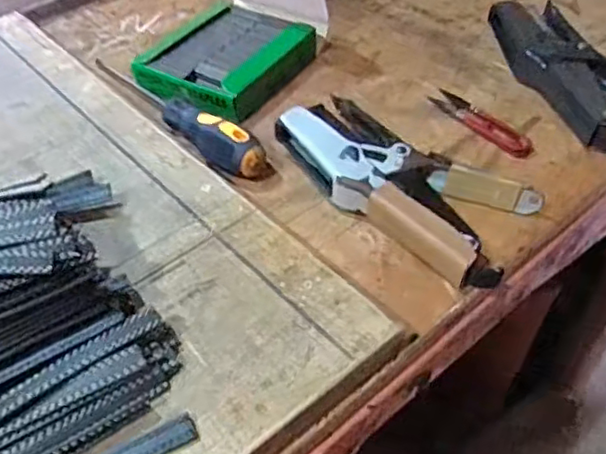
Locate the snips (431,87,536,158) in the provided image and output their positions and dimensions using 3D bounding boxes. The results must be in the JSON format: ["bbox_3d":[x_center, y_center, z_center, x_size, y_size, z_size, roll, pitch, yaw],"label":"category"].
[{"bbox_3d":[0.141,-0.085,0.490,0.024,0.014,0.099,-27,50,-21],"label":"snips"}]

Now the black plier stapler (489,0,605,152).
[{"bbox_3d":[0.214,-0.135,0.520,0.093,0.034,0.186,-24,49,-19],"label":"black plier stapler"}]

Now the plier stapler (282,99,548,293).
[{"bbox_3d":[0.065,-0.034,0.426,0.188,0.036,0.099,33,56,30],"label":"plier stapler"}]

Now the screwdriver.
[{"bbox_3d":[-0.093,-0.083,0.475,0.169,0.030,0.032,34,56,30],"label":"screwdriver"}]

